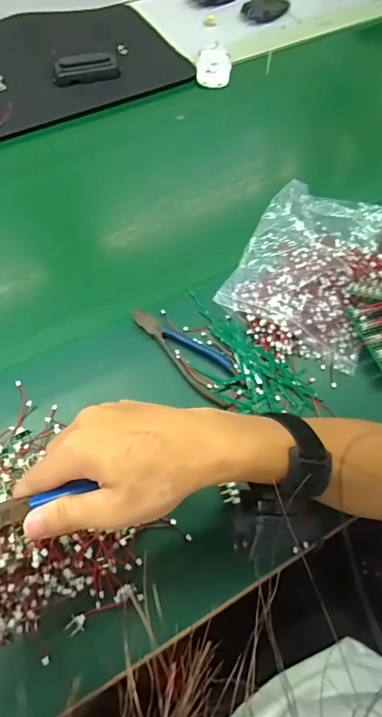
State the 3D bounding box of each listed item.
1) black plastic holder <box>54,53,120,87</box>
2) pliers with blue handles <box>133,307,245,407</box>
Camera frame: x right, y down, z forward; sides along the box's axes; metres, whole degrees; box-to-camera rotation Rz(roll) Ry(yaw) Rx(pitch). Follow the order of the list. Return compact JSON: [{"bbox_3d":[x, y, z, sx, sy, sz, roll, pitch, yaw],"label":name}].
[{"bbox_3d":[-0.173,-0.478,0.698,0.105,0.027,0.047,-13,63,-7],"label":"black plastic holder"},{"bbox_3d":[-0.004,-0.010,0.455,0.050,0.010,0.144,-40,69,-19],"label":"pliers with blue handles"}]

